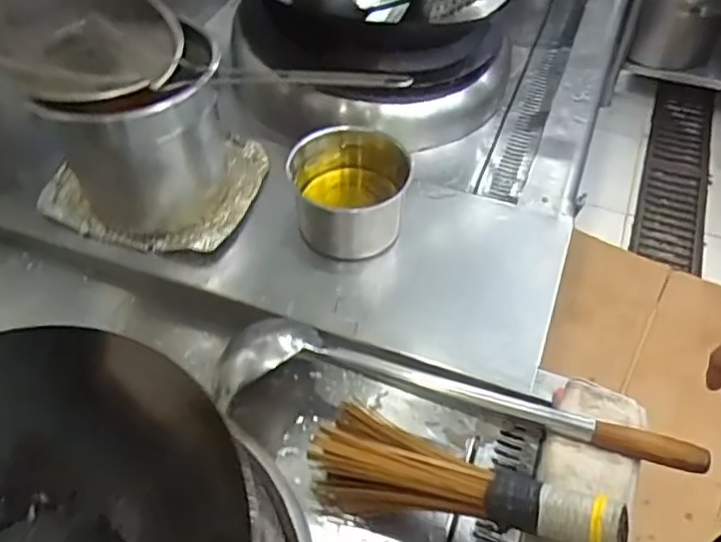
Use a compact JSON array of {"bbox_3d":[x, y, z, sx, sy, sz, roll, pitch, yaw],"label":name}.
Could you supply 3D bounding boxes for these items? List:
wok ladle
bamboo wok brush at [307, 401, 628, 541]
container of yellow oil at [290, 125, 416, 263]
[{"bbox_3d":[0.090,0.134,0.685,0.502,0.087,0.119,8,51,6],"label":"wok ladle"},{"bbox_3d":[0.096,0.205,0.609,0.304,0.067,0.105,5,48,29],"label":"bamboo wok brush"},{"bbox_3d":[-0.013,-0.092,0.804,0.137,0.130,0.132,9,51,7],"label":"container of yellow oil"}]

